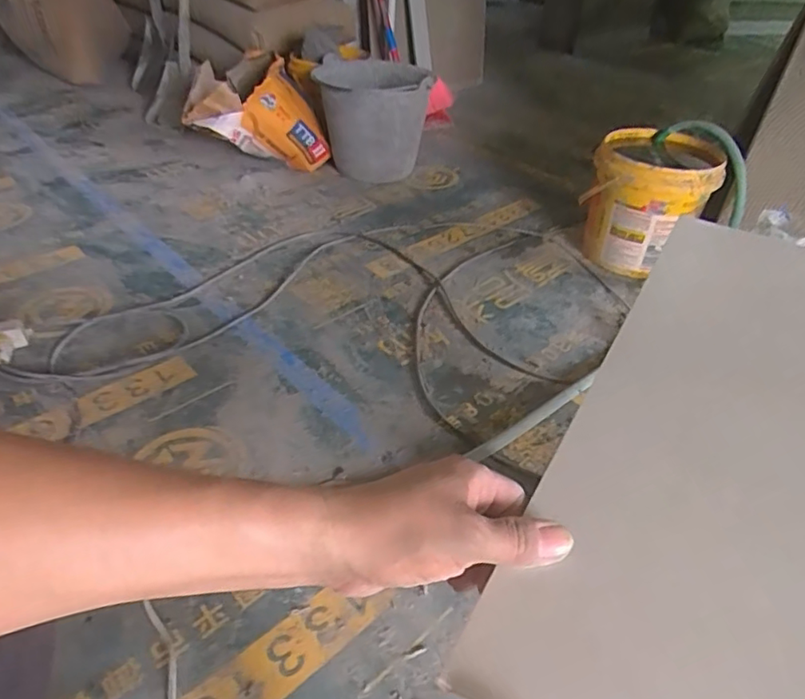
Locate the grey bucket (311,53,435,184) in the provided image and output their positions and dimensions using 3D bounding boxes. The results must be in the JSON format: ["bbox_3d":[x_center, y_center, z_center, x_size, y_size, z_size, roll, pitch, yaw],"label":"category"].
[{"bbox_3d":[-0.086,-0.652,1.604,0.305,0.253,0.332,-6,40,-10],"label":"grey bucket"}]

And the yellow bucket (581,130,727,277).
[{"bbox_3d":[0.537,-0.324,1.232,0.246,0.231,0.226,21,42,21],"label":"yellow bucket"}]

